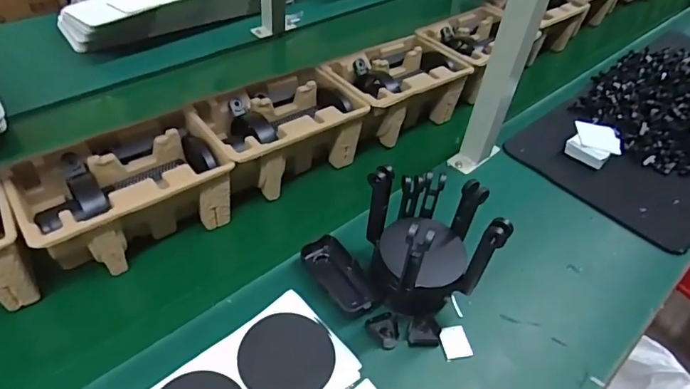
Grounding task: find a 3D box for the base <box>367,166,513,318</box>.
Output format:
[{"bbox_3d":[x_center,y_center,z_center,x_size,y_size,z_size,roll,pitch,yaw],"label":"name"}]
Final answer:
[{"bbox_3d":[0.093,0.045,0.533,0.116,0.135,0.119,1,37,-1],"label":"base"}]

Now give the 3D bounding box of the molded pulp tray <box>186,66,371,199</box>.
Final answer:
[{"bbox_3d":[-0.092,-0.083,0.682,0.229,0.110,0.144,-25,45,-31],"label":"molded pulp tray"}]

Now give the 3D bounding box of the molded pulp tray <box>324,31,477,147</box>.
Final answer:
[{"bbox_3d":[0.086,-0.167,0.789,0.222,0.112,0.154,-28,46,-34],"label":"molded pulp tray"}]

